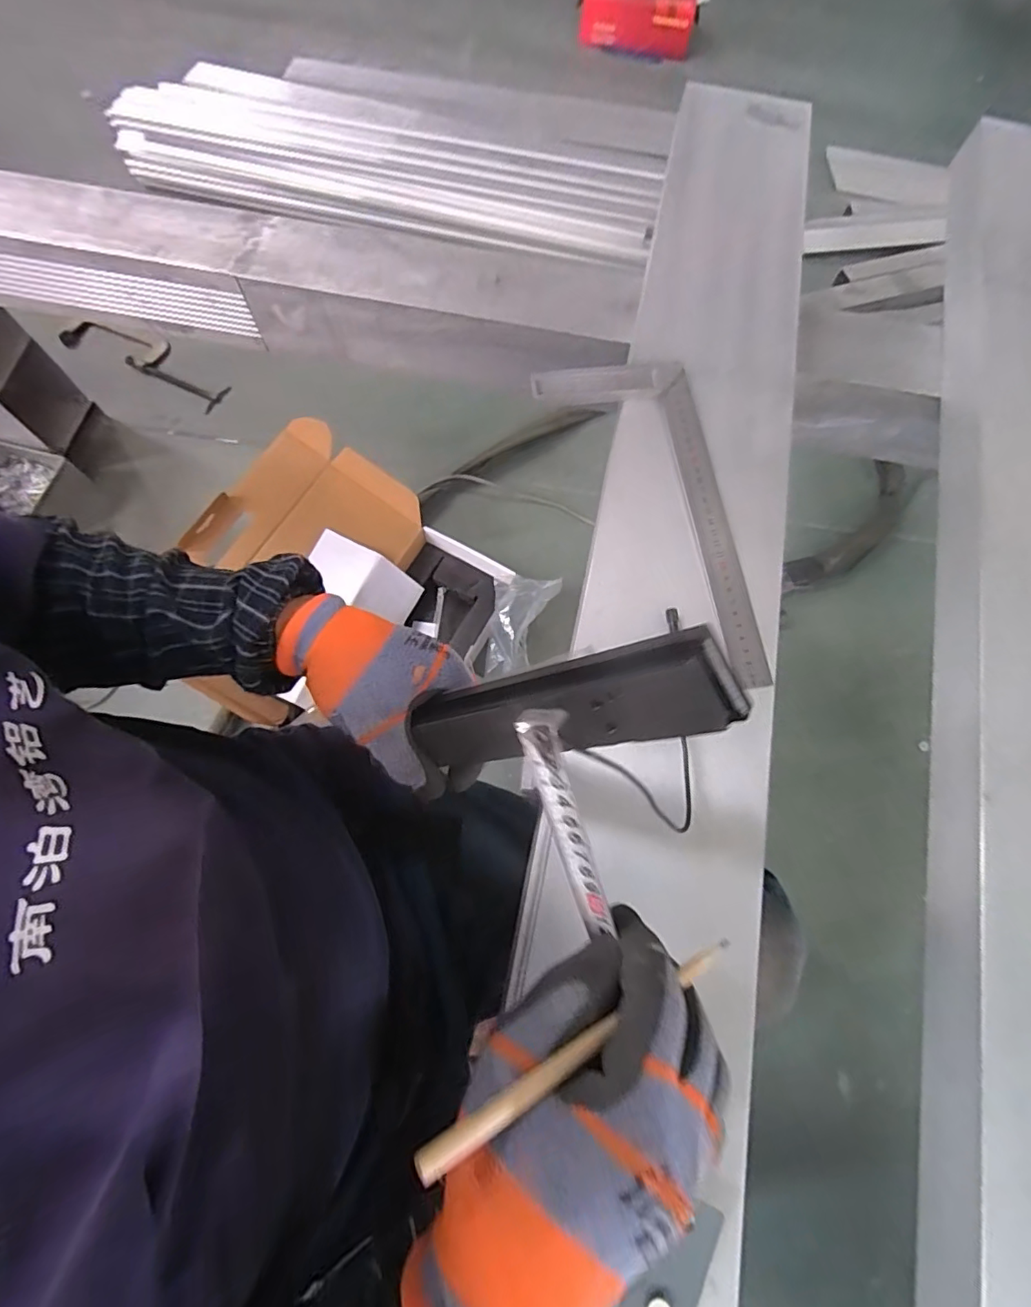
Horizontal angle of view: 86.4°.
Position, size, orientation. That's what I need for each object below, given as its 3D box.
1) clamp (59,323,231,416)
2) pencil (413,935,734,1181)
[{"bbox_3d":[-0.831,-0.662,1.235,0.418,0.044,0.095,27,73,7],"label":"clamp"},{"bbox_3d":[0.037,0.157,0.227,0.167,0.007,0.008,-11,72,-33],"label":"pencil"}]

